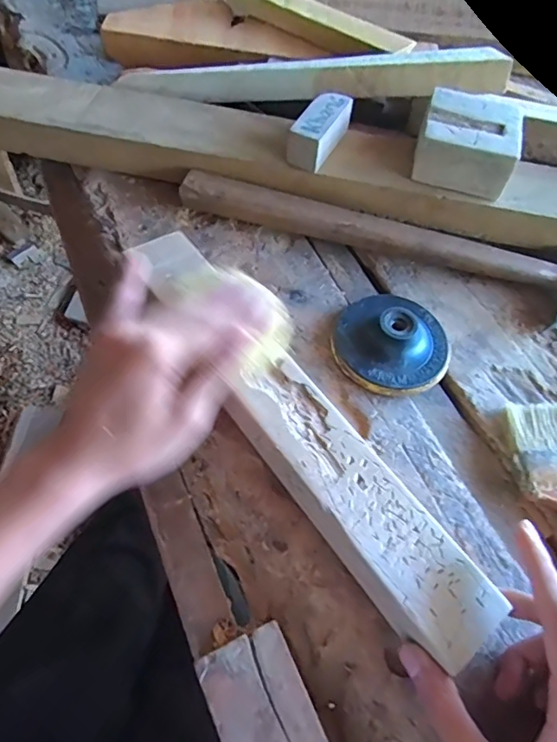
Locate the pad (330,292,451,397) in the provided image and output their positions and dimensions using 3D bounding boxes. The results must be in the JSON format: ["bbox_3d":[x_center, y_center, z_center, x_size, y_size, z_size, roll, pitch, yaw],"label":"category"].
[{"bbox_3d":[0.089,-0.026,0.384,0.087,0.030,0.086,19,62,6],"label":"pad"}]

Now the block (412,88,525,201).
[{"bbox_3d":[0.159,-0.195,0.429,0.084,0.044,0.081,16,61,5],"label":"block"}]

